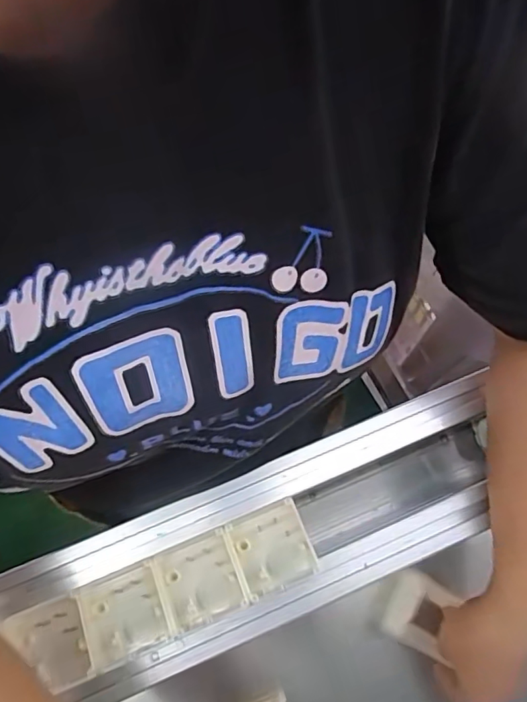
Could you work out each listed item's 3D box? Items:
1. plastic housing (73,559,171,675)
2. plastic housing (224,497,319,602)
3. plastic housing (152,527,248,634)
[{"bbox_3d":[-0.089,0.173,0.341,0.052,0.031,0.052,-22,72,-7],"label":"plastic housing"},{"bbox_3d":[0.006,0.132,0.348,0.049,0.018,0.051,-21,71,-6],"label":"plastic housing"},{"bbox_3d":[-0.041,0.150,0.340,0.050,0.017,0.051,-22,71,-6],"label":"plastic housing"}]

